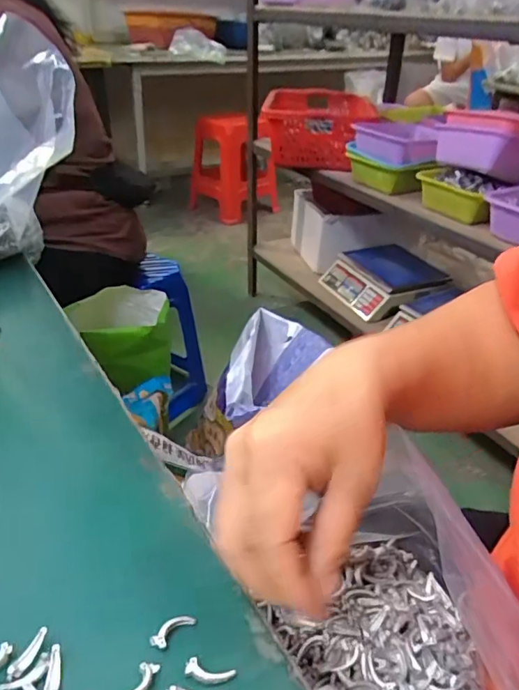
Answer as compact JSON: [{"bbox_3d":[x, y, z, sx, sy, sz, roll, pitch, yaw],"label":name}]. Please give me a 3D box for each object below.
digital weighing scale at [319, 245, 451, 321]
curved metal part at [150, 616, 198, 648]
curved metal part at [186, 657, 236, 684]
[{"bbox_3d":[0.375,-0.196,1.532,0.291,0.100,0.297,-16,37,-23],"label":"digital weighing scale"},{"bbox_3d":[-0.039,0.127,0.230,0.021,0.004,0.008,-26,42,-34],"label":"curved metal part"},{"bbox_3d":[-0.021,0.136,0.215,0.020,0.004,0.008,10,35,14],"label":"curved metal part"}]

